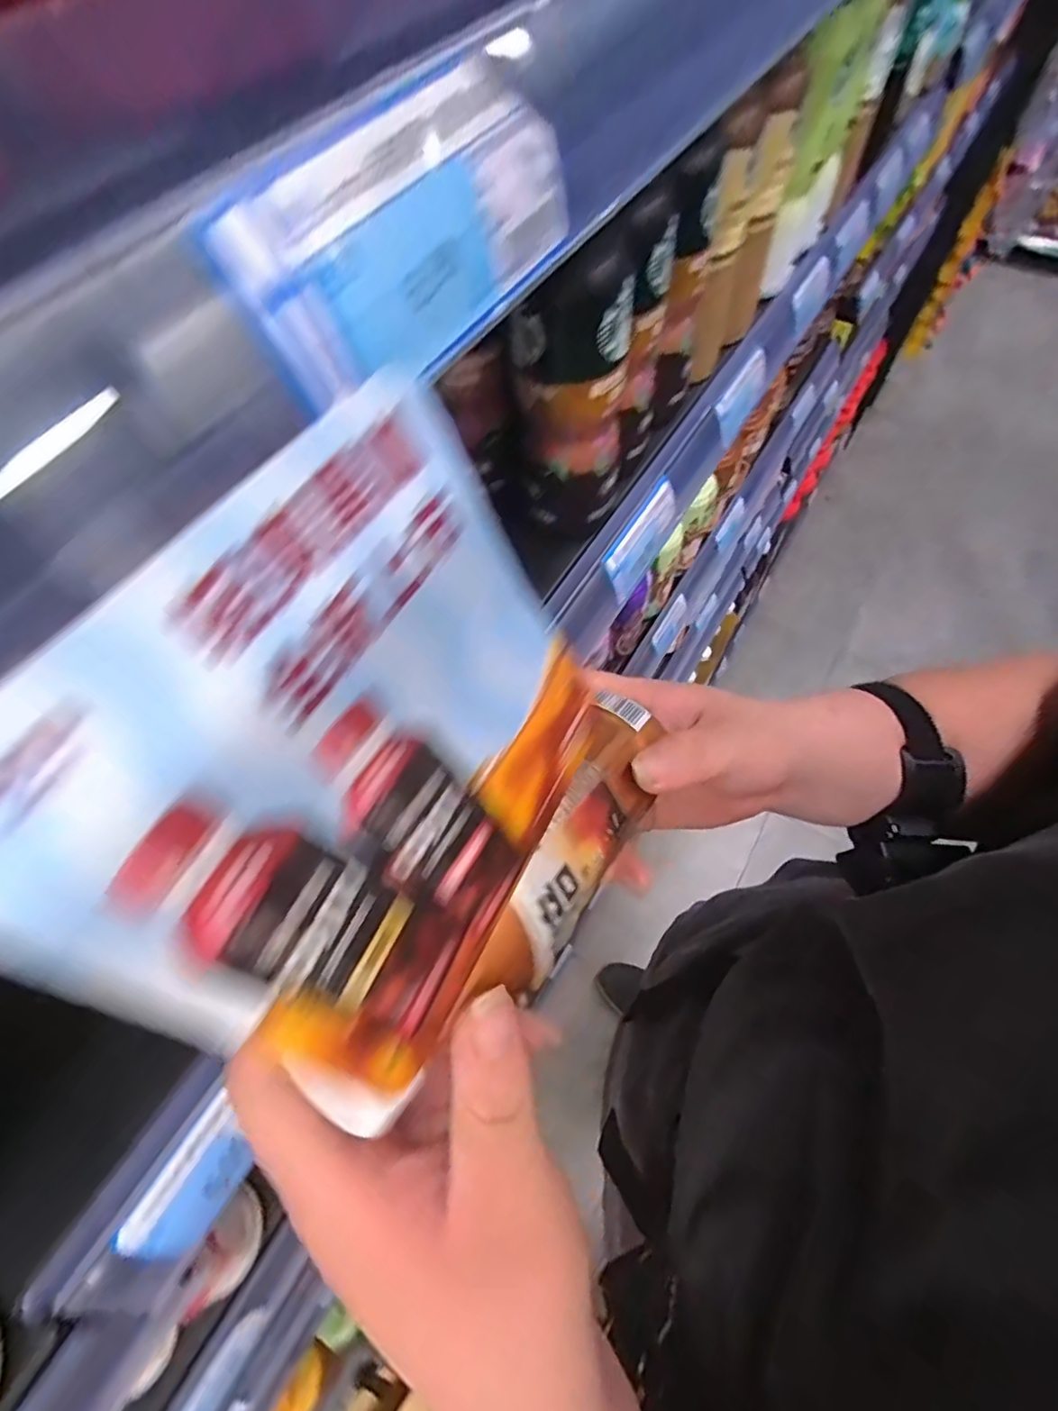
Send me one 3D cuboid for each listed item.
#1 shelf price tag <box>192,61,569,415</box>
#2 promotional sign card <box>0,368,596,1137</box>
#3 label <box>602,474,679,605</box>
[{"bbox_3d":[-0.019,-0.089,0.111,0.004,0.034,0.084,16,61,37],"label":"shelf price tag"},{"bbox_3d":[-0.021,0.007,0.089,0.004,0.077,0.085,8,54,42],"label":"promotional sign card"},{"bbox_3d":[0.072,-0.106,0.370,0.004,0.033,0.082,10,59,45],"label":"label"}]

